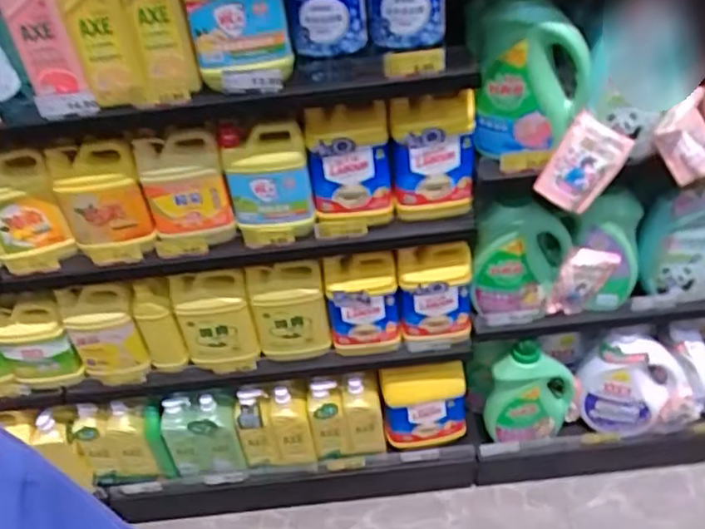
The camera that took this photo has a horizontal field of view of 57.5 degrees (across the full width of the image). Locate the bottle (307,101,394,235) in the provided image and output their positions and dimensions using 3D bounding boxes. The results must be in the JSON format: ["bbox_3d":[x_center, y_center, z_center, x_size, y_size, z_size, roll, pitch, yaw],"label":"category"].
[{"bbox_3d":[-0.003,-0.163,1.128,0.140,0.258,0.085,-7,38,0],"label":"bottle"}]

